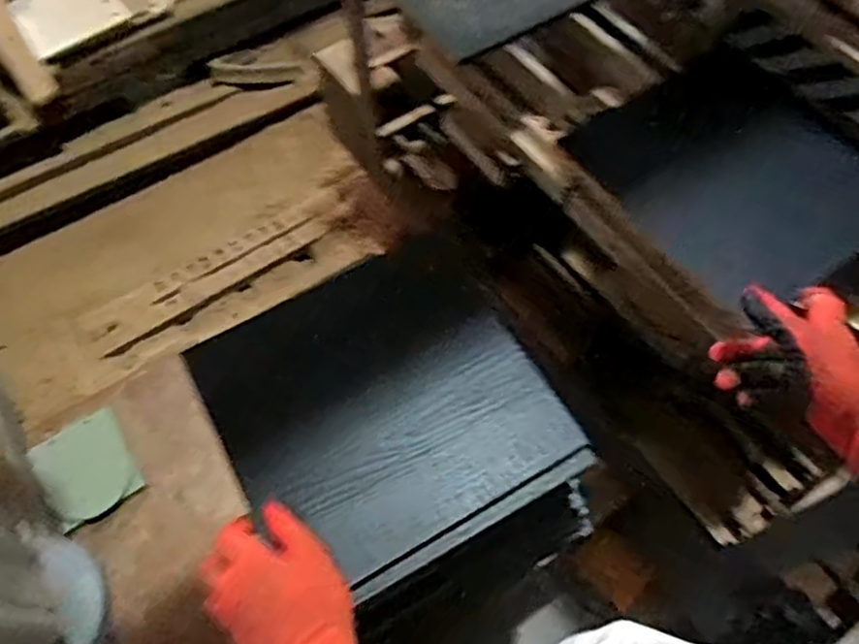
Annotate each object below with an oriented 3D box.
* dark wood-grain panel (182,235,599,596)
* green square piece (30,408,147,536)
[{"bbox_3d":[-0.043,0.072,0.613,0.274,0.024,0.266,-26,65,-12],"label":"dark wood-grain panel"},{"bbox_3d":[-0.588,0.249,1.161,0.145,0.017,0.162,-26,79,-40],"label":"green square piece"}]

